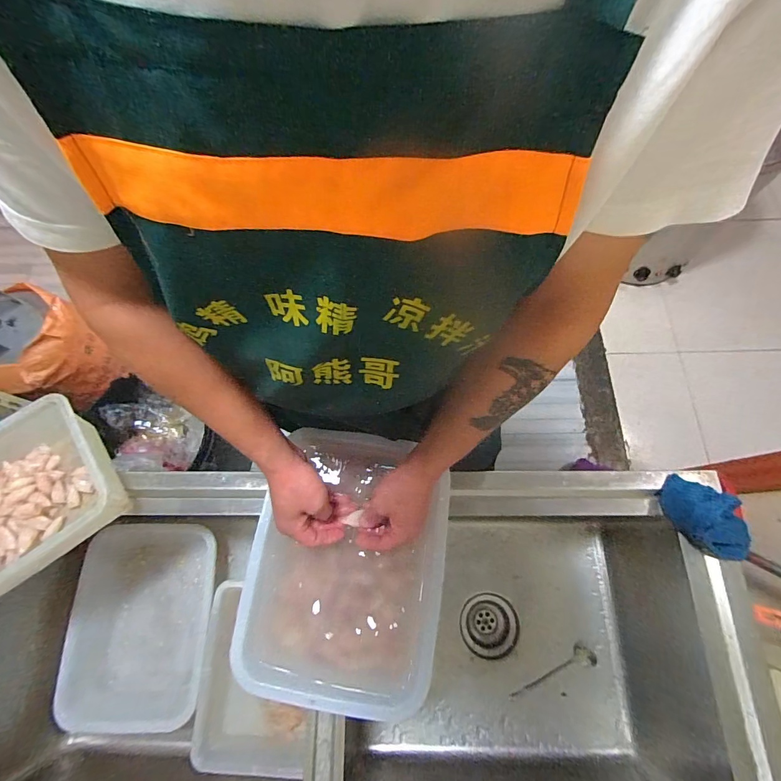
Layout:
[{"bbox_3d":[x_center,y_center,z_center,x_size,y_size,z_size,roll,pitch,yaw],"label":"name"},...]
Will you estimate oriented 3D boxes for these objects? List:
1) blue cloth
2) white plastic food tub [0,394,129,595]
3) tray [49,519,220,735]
[{"bbox_3d":[0.468,0.185,0.582,0.121,0.043,0.092,35,76,13],"label":"blue cloth"},{"bbox_3d":[-0.550,0.160,0.572,0.266,0.095,0.213,-37,74,-10],"label":"white plastic food tub"},{"bbox_3d":[-0.456,0.434,0.743,0.247,0.097,0.342,-1,71,2],"label":"tray"}]

